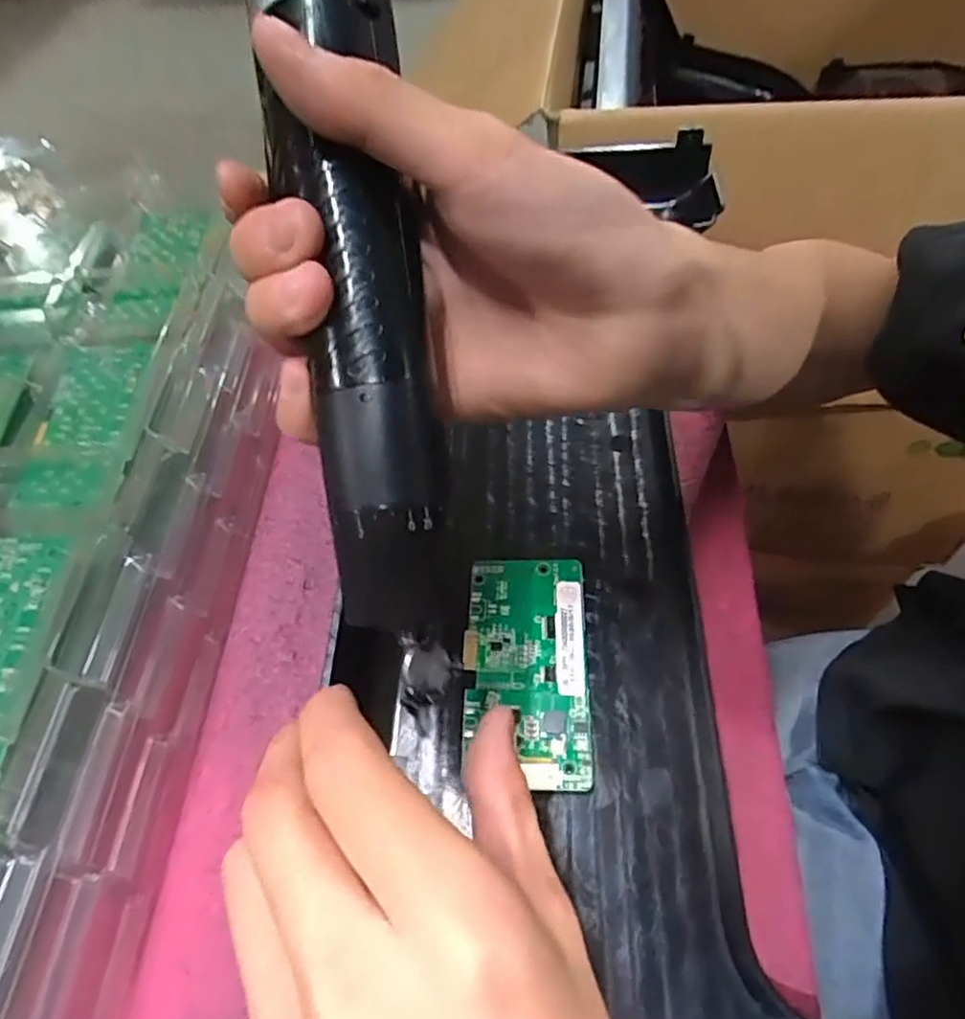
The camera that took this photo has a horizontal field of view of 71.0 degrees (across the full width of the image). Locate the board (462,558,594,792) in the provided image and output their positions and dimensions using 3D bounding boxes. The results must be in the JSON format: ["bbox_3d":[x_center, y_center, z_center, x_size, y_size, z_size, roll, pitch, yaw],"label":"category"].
[{"bbox_3d":[0.018,0.061,0.272,0.048,0.009,0.094,3,58,-1],"label":"board"}]

